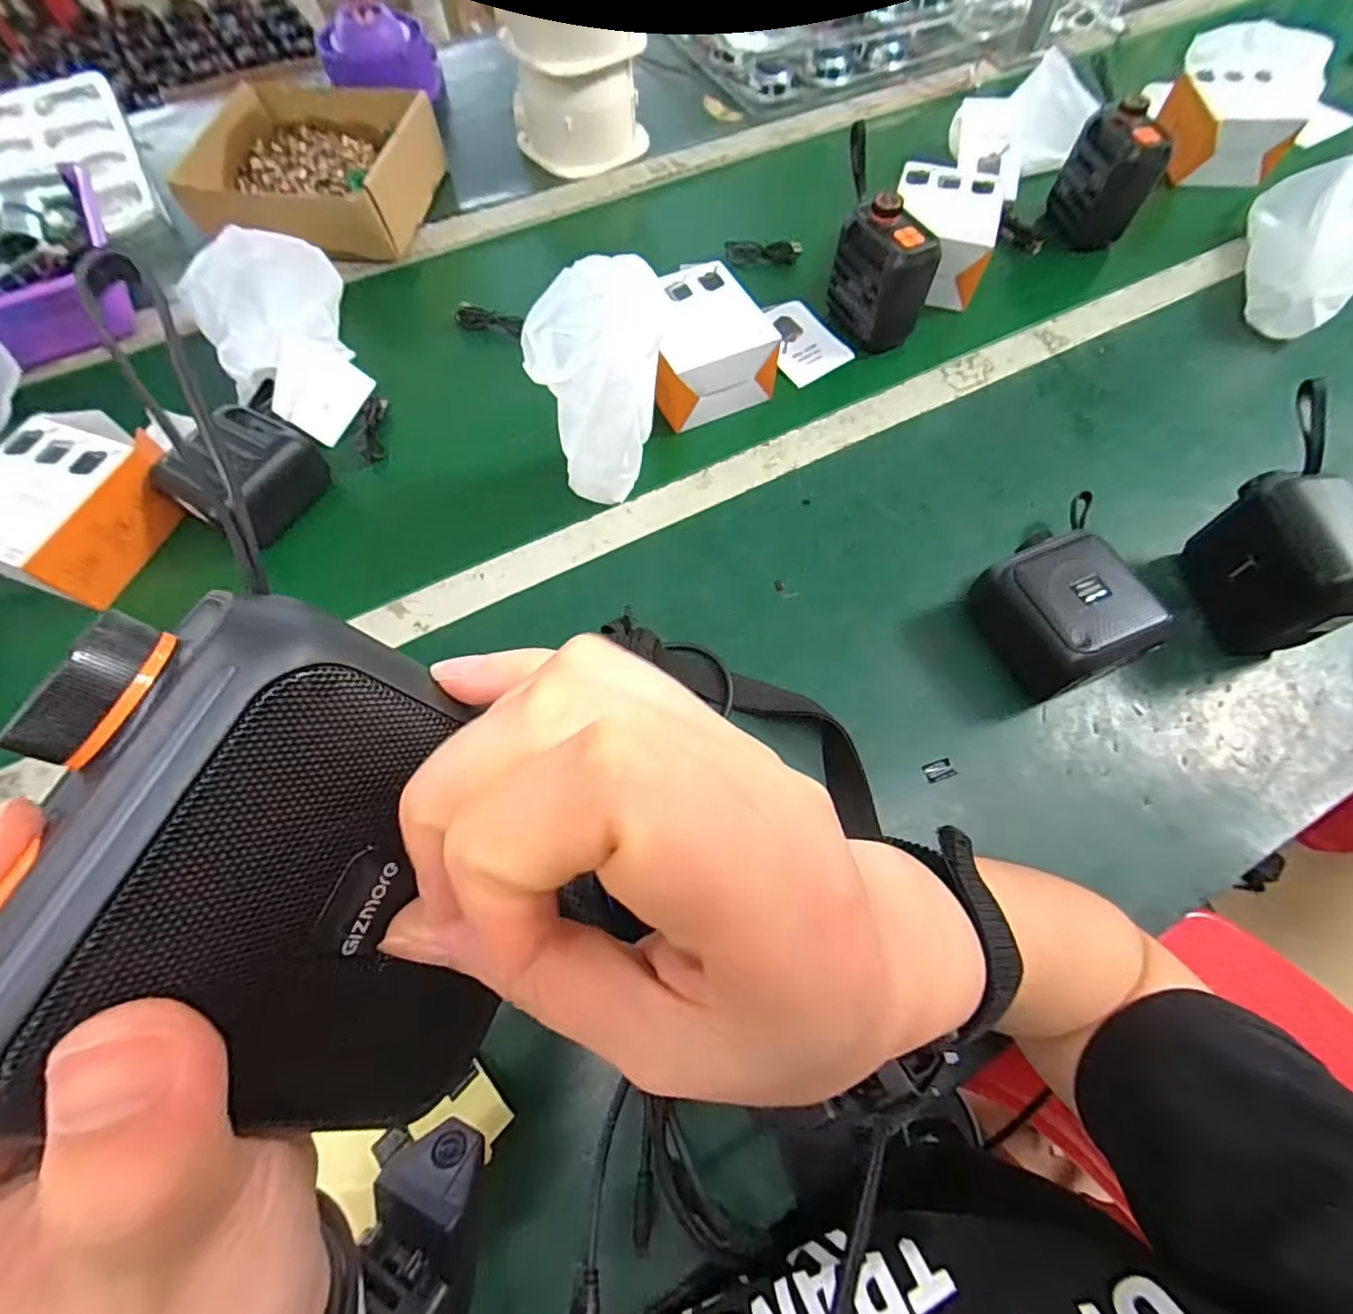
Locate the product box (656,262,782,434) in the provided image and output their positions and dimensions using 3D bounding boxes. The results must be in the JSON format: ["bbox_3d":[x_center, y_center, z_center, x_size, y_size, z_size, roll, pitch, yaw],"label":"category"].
[{"bbox_3d":[0.020,-0.272,0.506,0.105,0.056,0.112,-23,69,-10],"label":"product box"}]

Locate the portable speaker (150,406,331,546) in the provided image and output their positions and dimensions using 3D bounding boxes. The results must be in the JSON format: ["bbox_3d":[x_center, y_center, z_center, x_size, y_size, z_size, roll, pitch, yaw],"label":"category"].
[{"bbox_3d":[-0.334,-0.145,0.452,0.088,0.053,0.092,24,69,10],"label":"portable speaker"}]

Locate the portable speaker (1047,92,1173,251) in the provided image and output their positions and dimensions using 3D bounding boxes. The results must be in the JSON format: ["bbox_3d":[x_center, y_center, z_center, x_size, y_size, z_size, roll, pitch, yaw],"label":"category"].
[{"bbox_3d":[0.434,-0.486,0.581,0.053,0.086,0.089,-2,65,0],"label":"portable speaker"}]

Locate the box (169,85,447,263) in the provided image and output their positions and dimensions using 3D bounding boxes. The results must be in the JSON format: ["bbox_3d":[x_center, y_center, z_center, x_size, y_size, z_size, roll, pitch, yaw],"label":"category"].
[{"bbox_3d":[-0.373,-0.510,0.612,0.222,0.070,0.220,1,63,-1],"label":"box"}]

